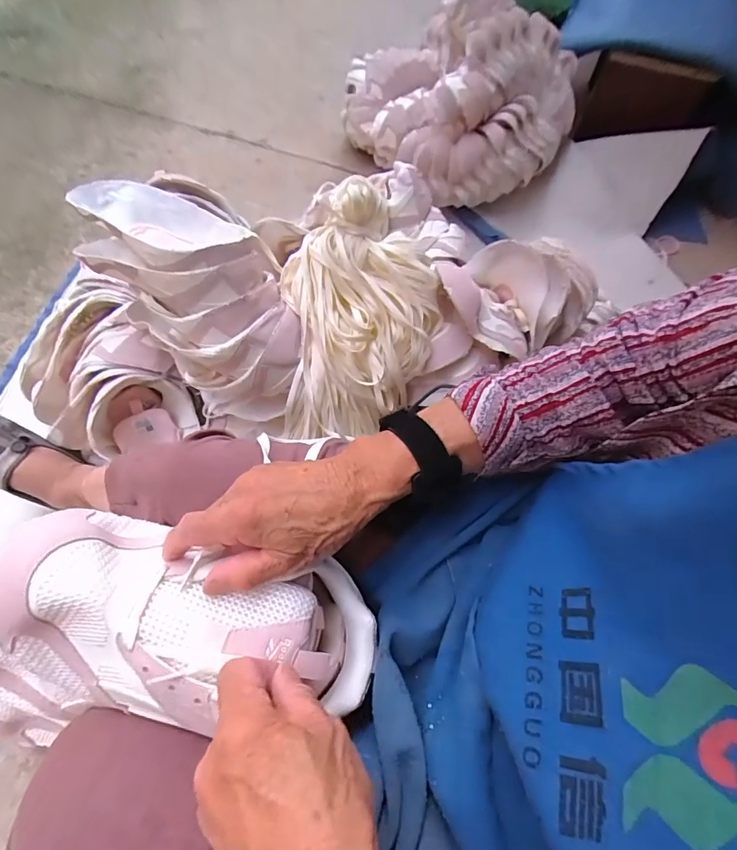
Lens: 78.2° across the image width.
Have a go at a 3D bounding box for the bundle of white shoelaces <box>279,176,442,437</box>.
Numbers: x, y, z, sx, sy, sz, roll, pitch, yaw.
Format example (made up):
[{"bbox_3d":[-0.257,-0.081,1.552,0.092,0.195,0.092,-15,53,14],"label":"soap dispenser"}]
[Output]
[{"bbox_3d":[-0.012,-0.134,0.576,0.194,0.202,0.232,-1,62,-5],"label":"bundle of white shoelaces"}]

